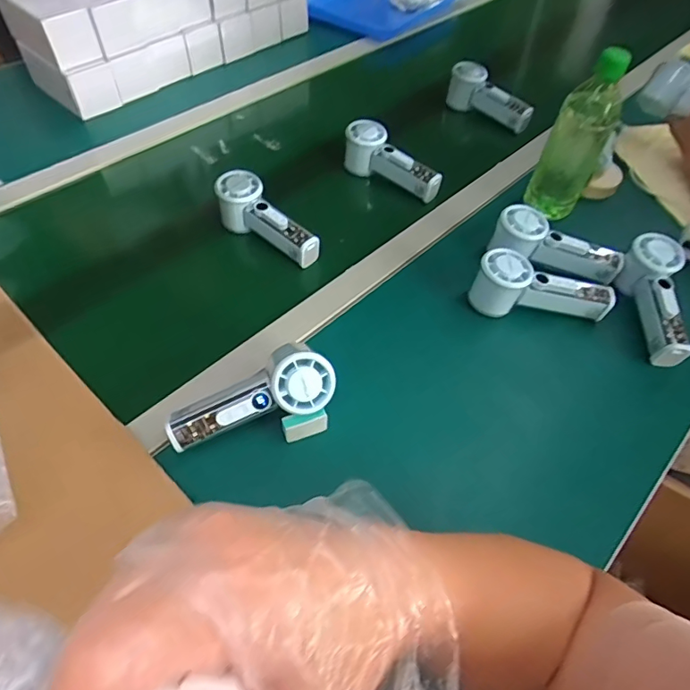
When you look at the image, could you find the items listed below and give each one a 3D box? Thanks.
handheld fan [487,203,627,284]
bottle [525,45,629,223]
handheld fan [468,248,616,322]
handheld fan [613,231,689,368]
[{"bbox_3d":[0.253,-0.112,0.608,0.152,0.063,0.042,23,54,-4],"label":"handheld fan"},{"bbox_3d":[0.294,-0.259,0.630,0.070,0.198,0.062,26,56,16],"label":"bottle"},{"bbox_3d":[0.221,-0.060,0.563,0.154,0.063,0.047,10,53,4],"label":"handheld fan"},{"bbox_3d":[0.355,-0.051,0.569,0.055,0.050,0.156,4,67,0],"label":"handheld fan"}]

